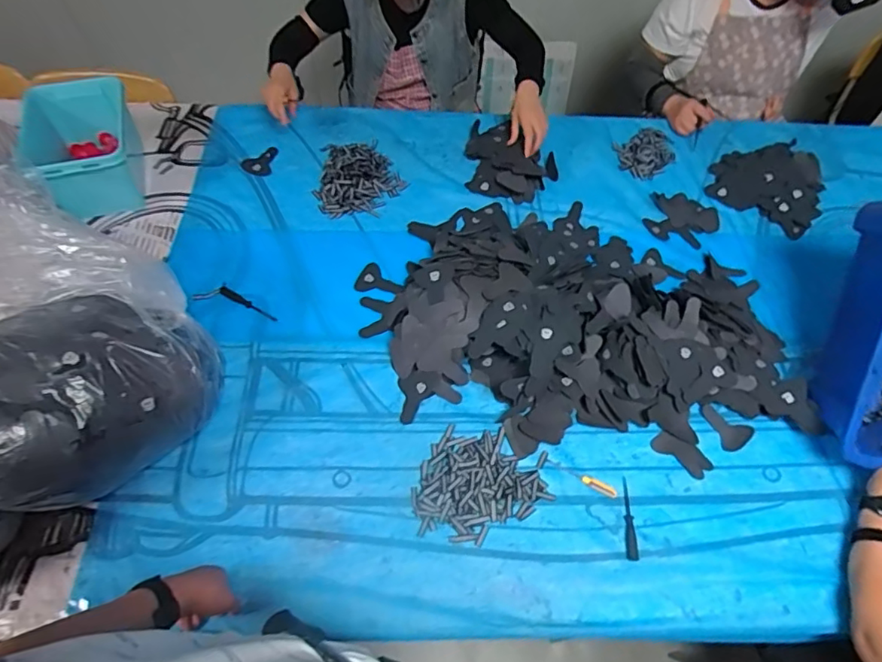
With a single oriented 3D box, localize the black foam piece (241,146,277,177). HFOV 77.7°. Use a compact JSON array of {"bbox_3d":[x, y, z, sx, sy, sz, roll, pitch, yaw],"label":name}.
[{"bbox_3d":[-0.466,-0.442,1.422,0.078,0.018,0.124,11,46,4],"label":"black foam piece"}]

